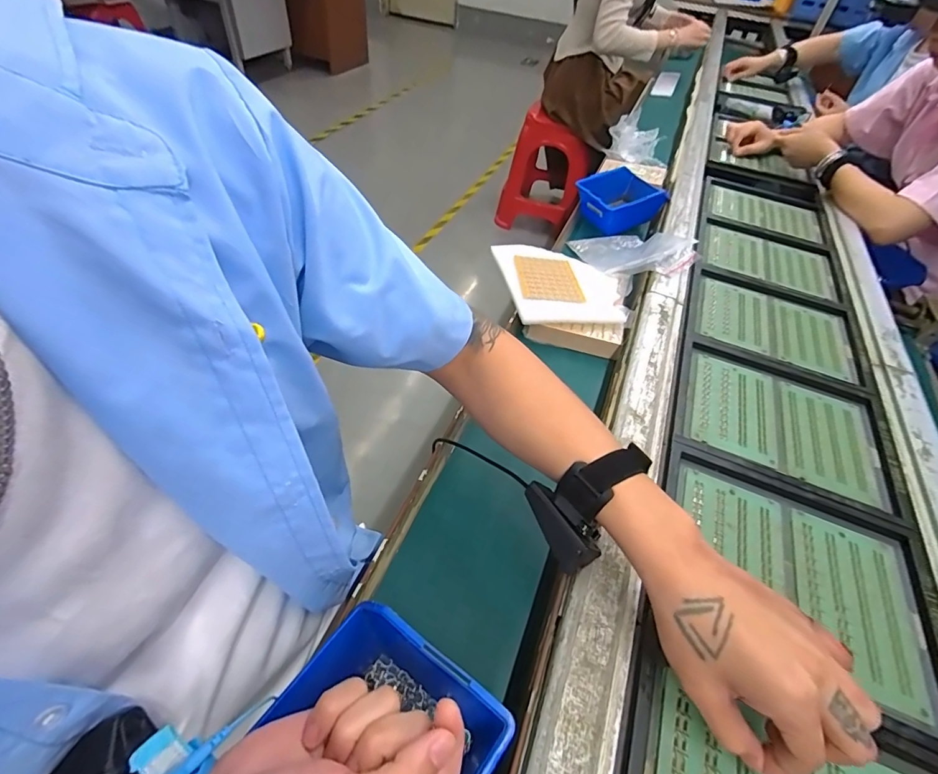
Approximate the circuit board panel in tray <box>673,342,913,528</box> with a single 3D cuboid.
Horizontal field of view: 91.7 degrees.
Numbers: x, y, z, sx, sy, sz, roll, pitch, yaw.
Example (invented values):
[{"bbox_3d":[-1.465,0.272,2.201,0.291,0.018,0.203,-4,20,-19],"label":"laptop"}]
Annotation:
[{"bbox_3d":[0.335,0.036,0.491,0.209,0.013,0.173,20,50,11],"label":"circuit board panel in tray"}]

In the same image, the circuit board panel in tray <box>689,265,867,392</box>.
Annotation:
[{"bbox_3d":[0.402,-0.084,0.606,0.210,0.013,0.180,19,50,11],"label":"circuit board panel in tray"}]

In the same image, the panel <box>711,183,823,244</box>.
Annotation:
[{"bbox_3d":[0.540,-0.315,0.834,0.189,0.016,0.135,22,49,13],"label":"panel"}]

